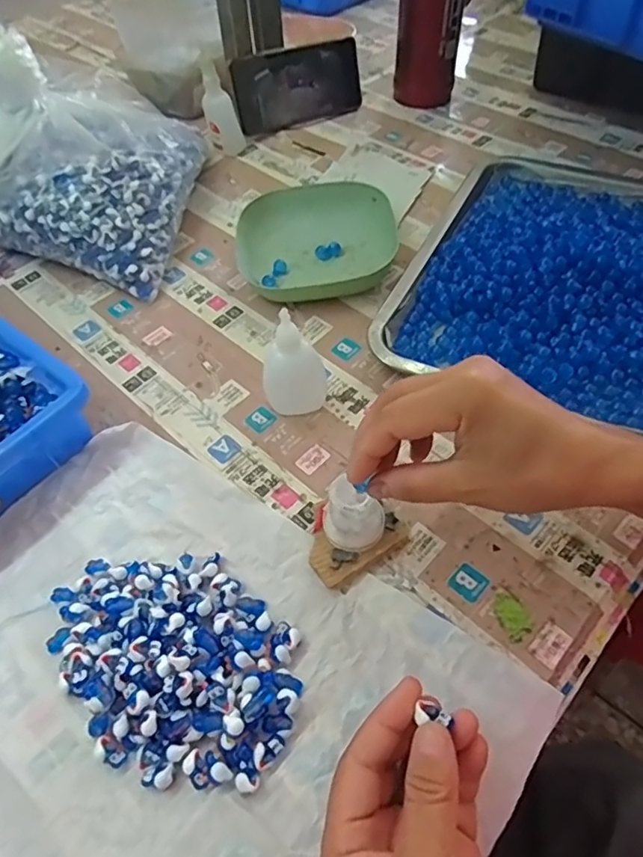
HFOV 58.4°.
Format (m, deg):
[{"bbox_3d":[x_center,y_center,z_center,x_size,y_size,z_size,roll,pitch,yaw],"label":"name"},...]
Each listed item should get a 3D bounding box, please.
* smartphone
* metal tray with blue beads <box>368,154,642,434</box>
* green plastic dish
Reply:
[{"bbox_3d":[-0.026,-0.402,0.676,0.161,0.078,0.011,-24,37,-20],"label":"smartphone"},{"bbox_3d":[0.216,-0.133,0.485,0.267,0.048,0.320,20,58,16],"label":"metal tray with blue beads"},{"bbox_3d":[-0.004,-0.175,0.534,0.146,0.034,0.120,-10,55,-4],"label":"green plastic dish"}]

